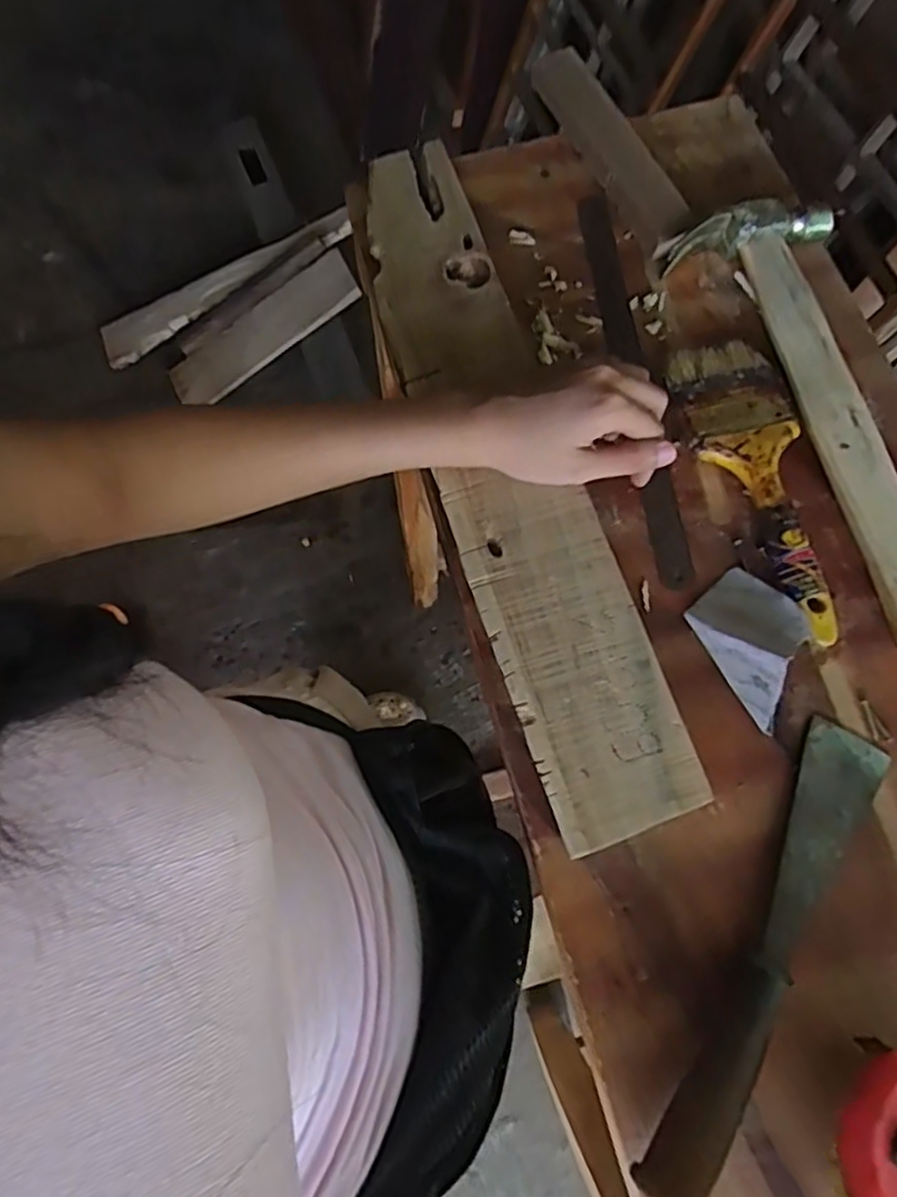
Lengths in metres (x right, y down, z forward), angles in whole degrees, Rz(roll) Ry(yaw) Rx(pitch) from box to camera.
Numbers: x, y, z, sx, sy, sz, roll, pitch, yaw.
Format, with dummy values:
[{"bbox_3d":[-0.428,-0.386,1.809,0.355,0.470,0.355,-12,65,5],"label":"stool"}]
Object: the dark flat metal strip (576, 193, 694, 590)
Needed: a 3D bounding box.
[{"bbox_3d":[0.123,-0.153,0.481,0.024,0.008,0.309,-4,72,-8],"label":"dark flat metal strip"}]

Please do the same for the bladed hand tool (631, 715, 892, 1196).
[{"bbox_3d":[0.165,0.173,0.353,0.039,0.034,0.243,30,75,10],"label":"bladed hand tool"}]

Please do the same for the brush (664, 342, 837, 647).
[{"bbox_3d":[0.200,-0.073,0.440,0.069,0.012,0.200,-16,72,-4],"label":"brush"}]

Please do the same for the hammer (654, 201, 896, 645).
[{"bbox_3d":[0.241,-0.126,0.451,0.108,0.027,0.317,-14,72,-3],"label":"hammer"}]

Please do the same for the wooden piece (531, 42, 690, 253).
[{"bbox_3d":[0.119,-0.337,0.529,0.029,0.027,0.191,-24,73,-6],"label":"wooden piece"}]

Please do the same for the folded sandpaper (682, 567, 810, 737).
[{"bbox_3d":[0.181,0.023,0.405,0.056,0.024,0.085,-26,73,-7],"label":"folded sandpaper"}]

